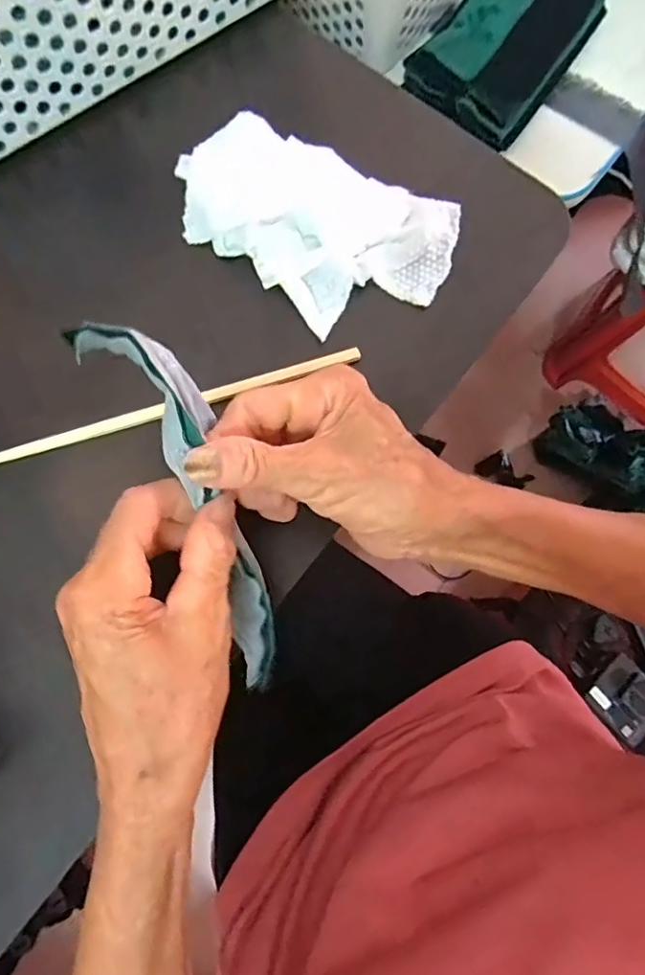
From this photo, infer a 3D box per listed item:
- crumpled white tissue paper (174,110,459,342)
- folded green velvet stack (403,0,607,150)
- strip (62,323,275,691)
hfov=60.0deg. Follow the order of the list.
[{"bbox_3d":[-0.007,-0.151,0.323,0.159,0.031,0.100,25,80,3],"label":"crumpled white tissue paper"},{"bbox_3d":[0.154,-0.367,0.450,0.096,0.035,0.190,35,81,5],"label":"folded green velvet stack"},{"bbox_3d":[-0.053,0.008,0.237,0.039,0.026,0.163,-21,107,-5],"label":"strip"}]

